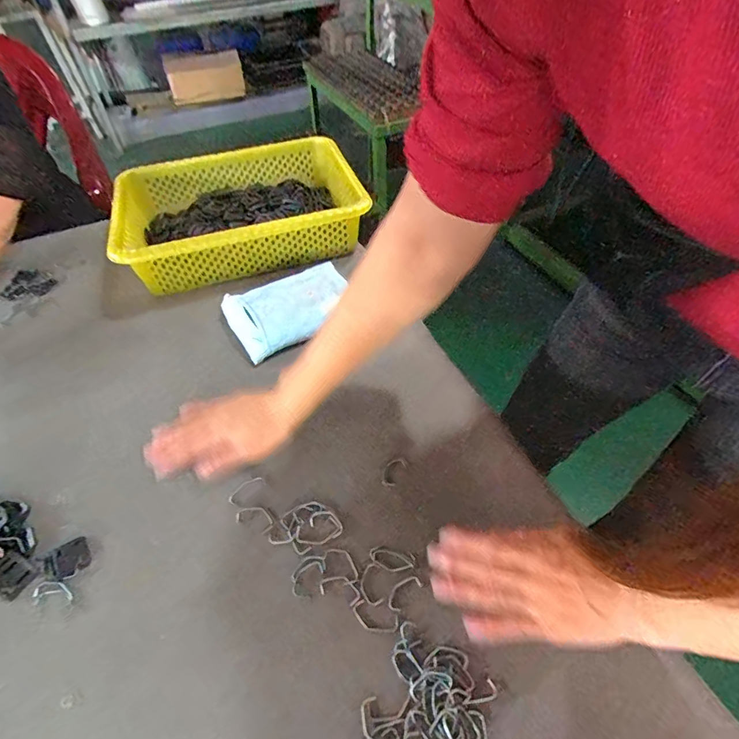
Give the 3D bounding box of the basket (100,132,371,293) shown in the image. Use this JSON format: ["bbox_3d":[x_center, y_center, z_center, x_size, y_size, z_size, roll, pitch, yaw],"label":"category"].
[{"bbox_3d":[-0.200,-0.248,0.698,0.342,0.088,0.251,-15,50,-10],"label":"basket"}]

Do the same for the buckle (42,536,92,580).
[{"bbox_3d":[-0.271,0.170,0.403,0.035,0.004,0.031,-32,56,-23],"label":"buckle"}]

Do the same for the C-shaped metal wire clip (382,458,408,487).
[{"bbox_3d":[0.024,0.101,0.449,0.018,0.004,0.035,28,56,23],"label":"C-shaped metal wire clip"}]

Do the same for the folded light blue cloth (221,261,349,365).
[{"bbox_3d":[-0.103,-0.081,0.588,0.155,0.032,0.107,-24,53,-18],"label":"folded light blue cloth"}]

